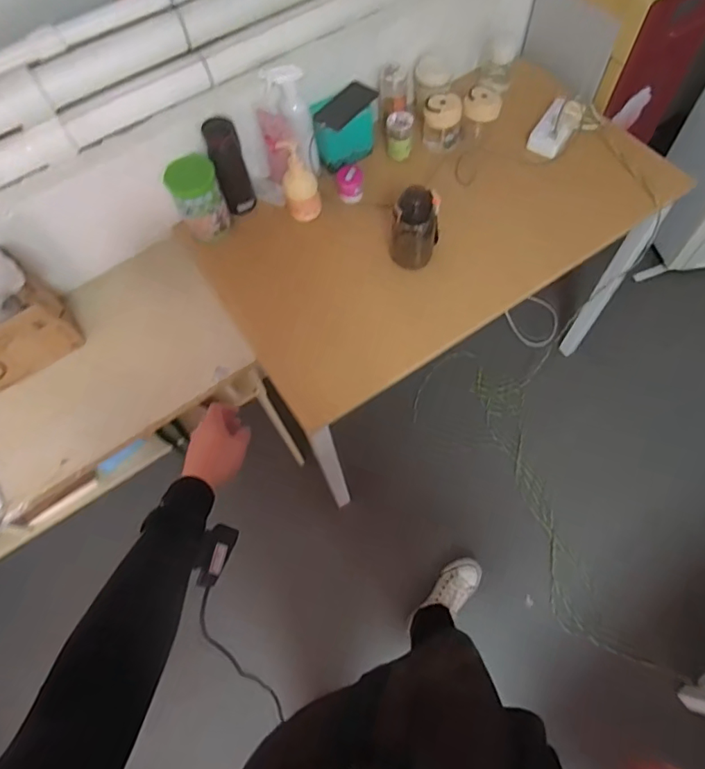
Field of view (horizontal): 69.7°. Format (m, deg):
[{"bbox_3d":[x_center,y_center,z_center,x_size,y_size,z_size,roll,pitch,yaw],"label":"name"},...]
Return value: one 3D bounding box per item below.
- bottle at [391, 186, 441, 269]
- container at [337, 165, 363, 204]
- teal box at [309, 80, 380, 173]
[{"bbox_3d":[0.118,-0.292,0.950,0.084,0.173,0.068,6,65,6],"label":"bottle"},{"bbox_3d":[-0.005,-0.423,1.077,0.051,0.052,0.062,0,64,3],"label":"container"},{"bbox_3d":[-0.013,-0.555,1.100,0.074,0.115,0.157,40,72,19],"label":"teal box"}]

